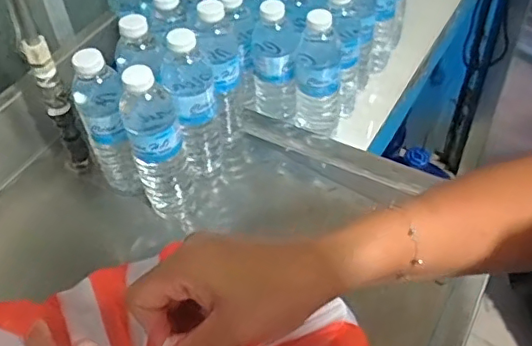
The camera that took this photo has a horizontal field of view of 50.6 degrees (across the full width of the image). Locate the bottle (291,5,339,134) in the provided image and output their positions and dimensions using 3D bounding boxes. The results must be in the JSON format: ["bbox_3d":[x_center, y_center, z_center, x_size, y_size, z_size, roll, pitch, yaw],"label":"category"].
[{"bbox_3d":[0.069,-0.135,0.755,0.061,0.168,0.059,1,49,5],"label":"bottle"}]

